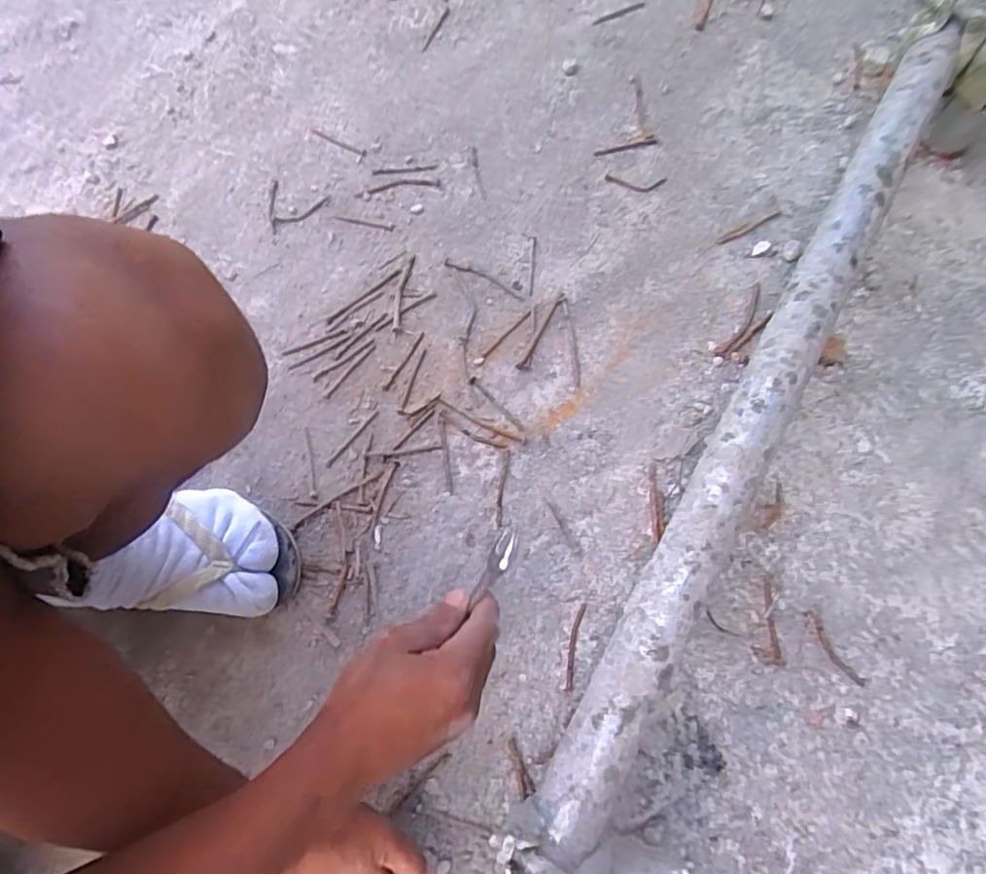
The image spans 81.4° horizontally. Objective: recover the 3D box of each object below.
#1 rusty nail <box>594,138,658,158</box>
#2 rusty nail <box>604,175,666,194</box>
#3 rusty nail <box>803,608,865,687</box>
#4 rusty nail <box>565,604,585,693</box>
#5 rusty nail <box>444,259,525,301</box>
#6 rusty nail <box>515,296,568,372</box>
[{"bbox_3d":[0.156,-0.338,0.671,0.076,0.005,0.009,-13,72,-2],"label":"rusty nail"},{"bbox_3d":[0.161,-0.286,0.649,0.068,0.004,0.024,3,72,3],"label":"rusty nail"},{"bbox_3d":[0.292,0.180,0.490,0.014,0.004,0.069,-26,73,-7],"label":"rusty nail"},{"bbox_3d":[0.070,0.181,0.495,0.008,0.004,0.071,11,72,6],"label":"rusty nail"},{"bbox_3d":[-0.009,-0.170,0.616,0.097,0.004,0.011,27,74,10],"label":"rusty nail"},{"bbox_3d":[0.051,-0.106,0.591,0.014,0.006,0.094,26,74,10],"label":"rusty nail"}]

